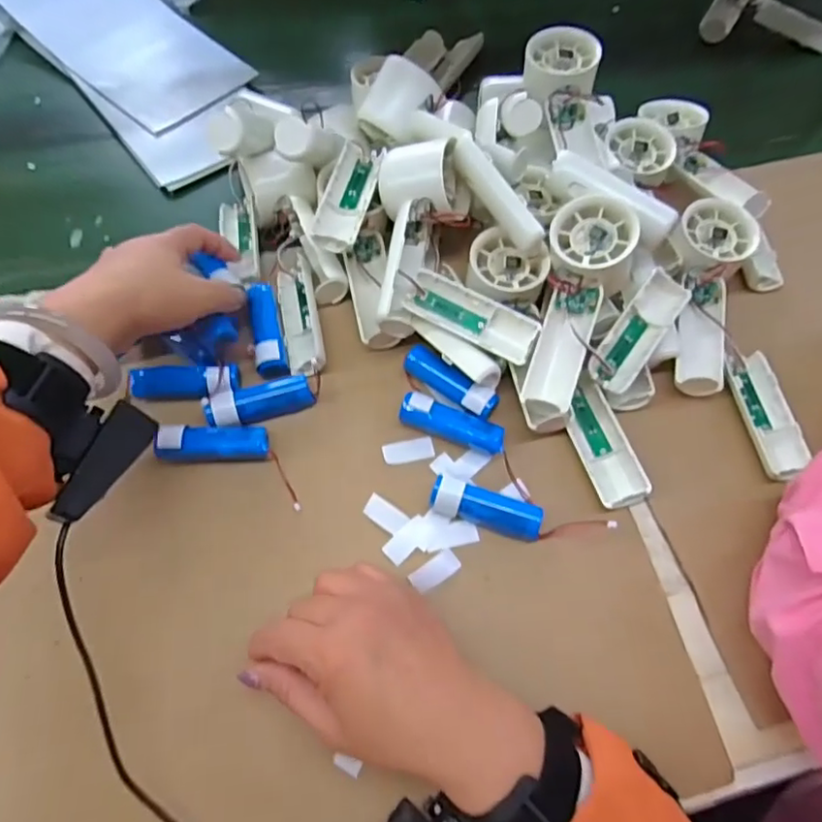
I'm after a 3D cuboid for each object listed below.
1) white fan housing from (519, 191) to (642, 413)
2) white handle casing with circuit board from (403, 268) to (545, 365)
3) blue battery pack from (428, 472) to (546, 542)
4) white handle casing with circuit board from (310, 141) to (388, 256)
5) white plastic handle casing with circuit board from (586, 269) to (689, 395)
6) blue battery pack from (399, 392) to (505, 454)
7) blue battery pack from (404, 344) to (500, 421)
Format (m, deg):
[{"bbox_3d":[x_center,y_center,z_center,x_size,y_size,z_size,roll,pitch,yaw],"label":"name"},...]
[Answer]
[{"bbox_3d":[0.112,-0.071,0.413,0.053,0.036,0.153,16,90,5],"label":"white fan housing"},{"bbox_3d":[0.042,-0.064,0.425,0.094,0.026,0.035,29,64,12],"label":"white handle casing with circuit board"},{"bbox_3d":[0.048,0.064,0.389,0.071,0.023,0.023,17,62,6],"label":"blue battery pack"},{"bbox_3d":[-0.046,-0.159,0.443,0.032,0.013,0.097,13,62,4],"label":"white handle casing with circuit board"},{"bbox_3d":[0.159,-0.057,0.422,0.030,0.019,0.093,36,79,15],"label":"white plastic handle casing with circuit board"},{"bbox_3d":[0.028,0.009,0.415,0.073,0.020,0.025,19,62,7],"label":"blue battery pack"},{"bbox_3d":[0.028,-0.023,0.424,0.073,0.018,0.019,32,65,14],"label":"blue battery pack"}]

